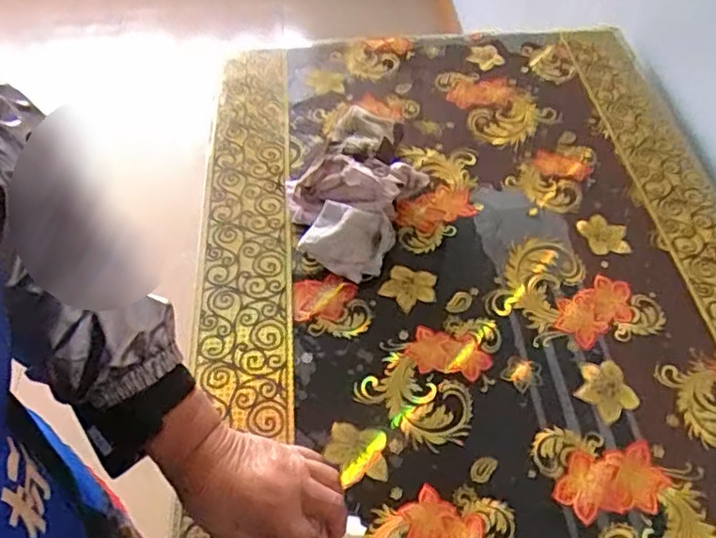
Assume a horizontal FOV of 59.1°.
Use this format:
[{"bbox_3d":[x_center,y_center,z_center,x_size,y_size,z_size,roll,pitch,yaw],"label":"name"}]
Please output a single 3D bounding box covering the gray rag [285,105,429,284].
[{"bbox_3d":[-0.004,-0.098,0.701,0.140,0.062,0.223,20,54,15],"label":"gray rag"}]

